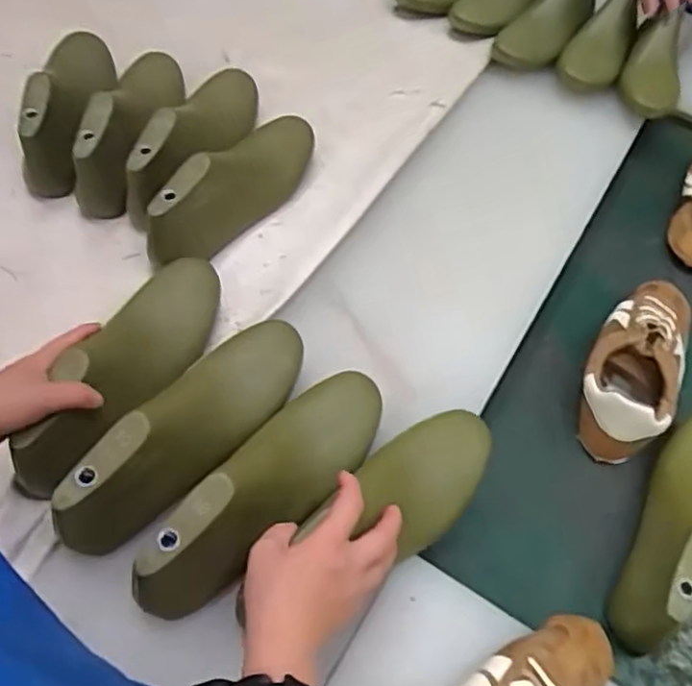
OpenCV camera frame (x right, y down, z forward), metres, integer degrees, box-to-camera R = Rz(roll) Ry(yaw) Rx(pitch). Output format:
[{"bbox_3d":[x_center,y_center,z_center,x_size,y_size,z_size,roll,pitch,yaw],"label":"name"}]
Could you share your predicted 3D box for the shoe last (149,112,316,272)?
[{"bbox_3d":[-0.119,-0.183,0.732,0.081,0.089,0.270,29,59,14],"label":"shoe last"}]

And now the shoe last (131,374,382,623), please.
[{"bbox_3d":[-0.062,0.112,0.551,0.077,0.101,0.266,37,61,18],"label":"shoe last"}]

